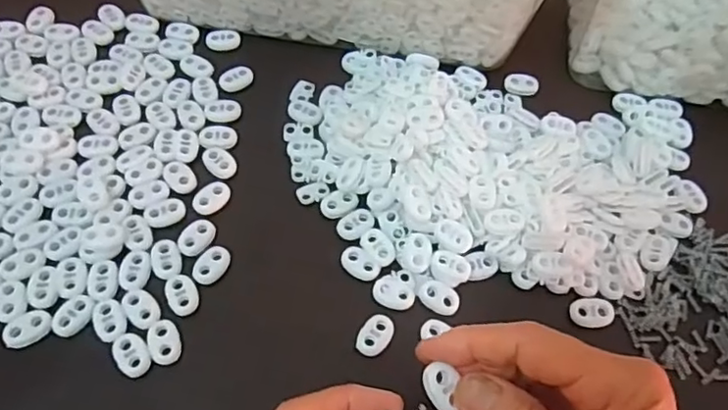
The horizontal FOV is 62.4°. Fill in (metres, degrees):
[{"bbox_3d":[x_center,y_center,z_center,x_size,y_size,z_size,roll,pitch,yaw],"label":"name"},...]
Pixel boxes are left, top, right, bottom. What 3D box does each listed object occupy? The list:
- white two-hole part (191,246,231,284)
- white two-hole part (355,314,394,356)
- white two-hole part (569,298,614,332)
[{"bbox_3d":[-0.082,0.032,0.324,0.015,0.004,0.023,25,61,10],"label":"white two-hole part"},{"bbox_3d":[0.006,0.067,0.310,0.015,0.004,0.023,32,62,14],"label":"white two-hole part"},{"bbox_3d":[0.123,0.058,0.323,0.023,0.006,0.016,8,59,0],"label":"white two-hole part"}]

